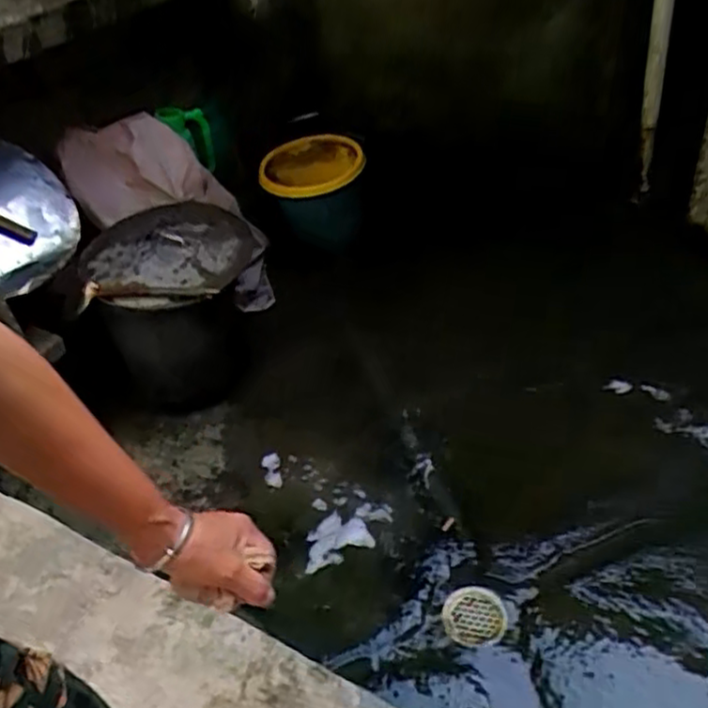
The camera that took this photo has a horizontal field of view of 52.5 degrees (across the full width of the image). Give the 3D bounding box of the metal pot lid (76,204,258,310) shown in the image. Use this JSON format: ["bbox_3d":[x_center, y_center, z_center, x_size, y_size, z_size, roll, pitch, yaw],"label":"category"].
[{"bbox_3d":[-0.416,-0.247,1.646,0.373,0.081,0.448,2,41,20],"label":"metal pot lid"}]

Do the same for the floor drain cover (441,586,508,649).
[{"bbox_3d":[0.220,0.477,1.310,0.106,0.013,0.113,26,53,39],"label":"floor drain cover"}]

